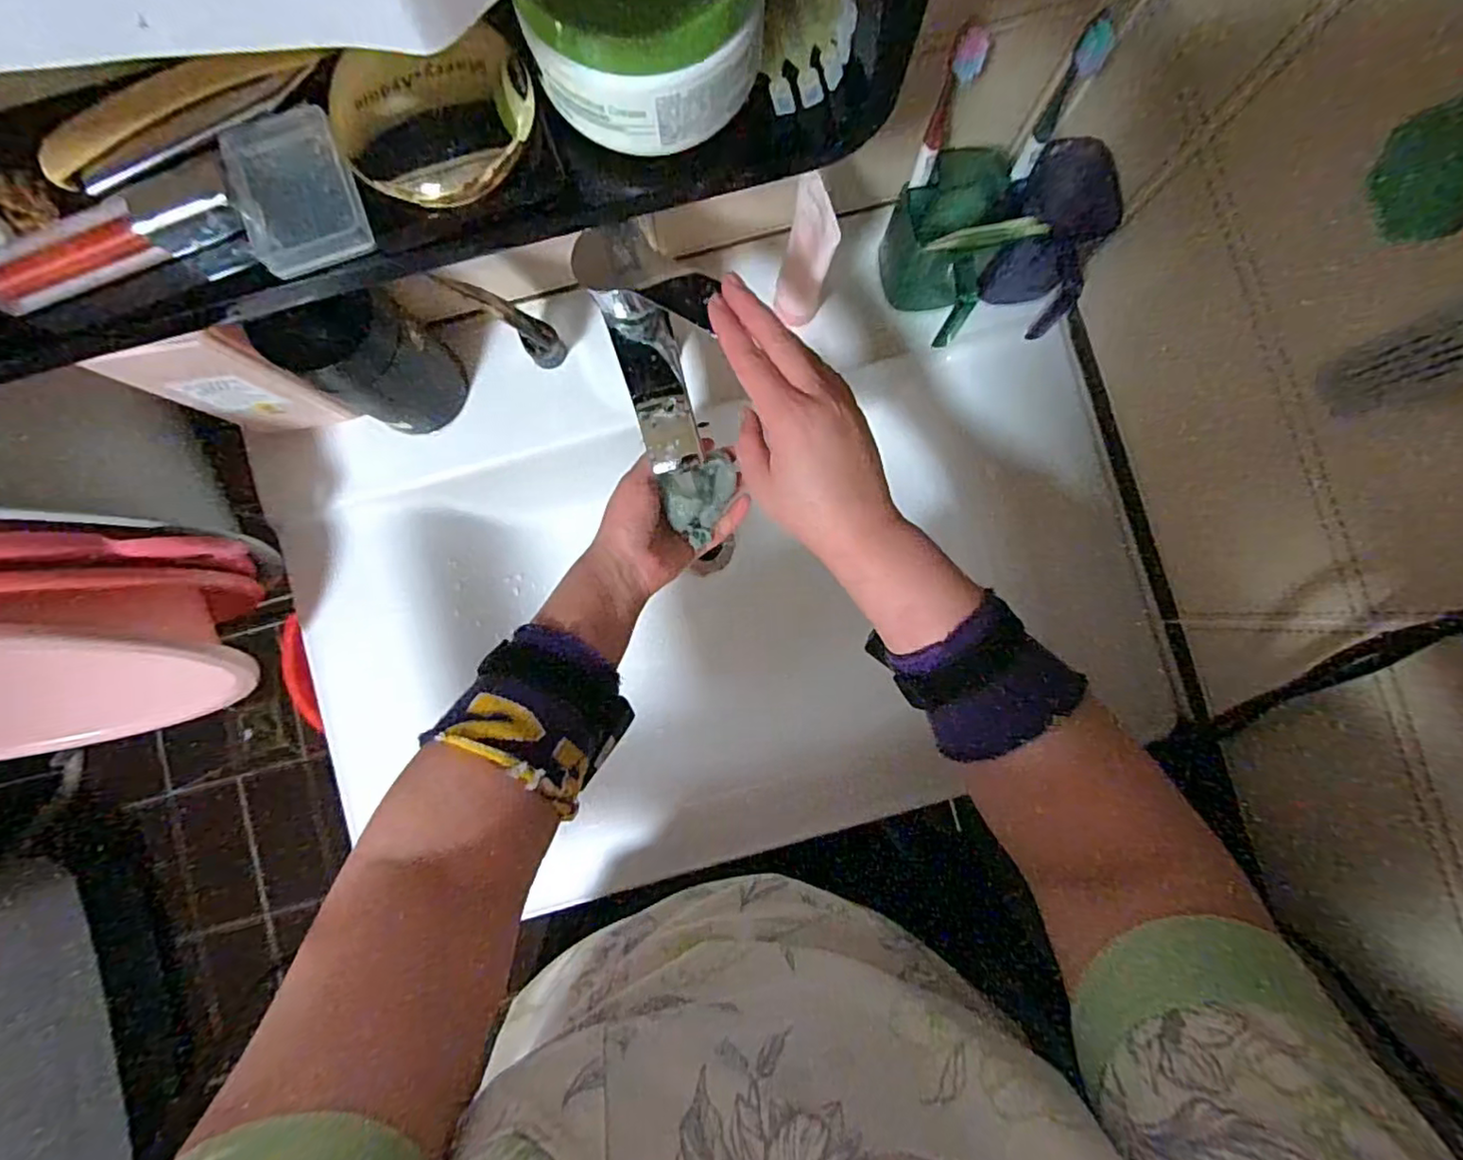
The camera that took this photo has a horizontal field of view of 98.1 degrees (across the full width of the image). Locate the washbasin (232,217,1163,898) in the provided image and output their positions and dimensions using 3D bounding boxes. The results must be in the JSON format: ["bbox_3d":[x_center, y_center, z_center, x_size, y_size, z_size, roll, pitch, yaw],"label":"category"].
[{"bbox_3d":[-0.013,0.002,0.612,0.706,0.181,0.481,-18,87,-1],"label":"washbasin"}]

